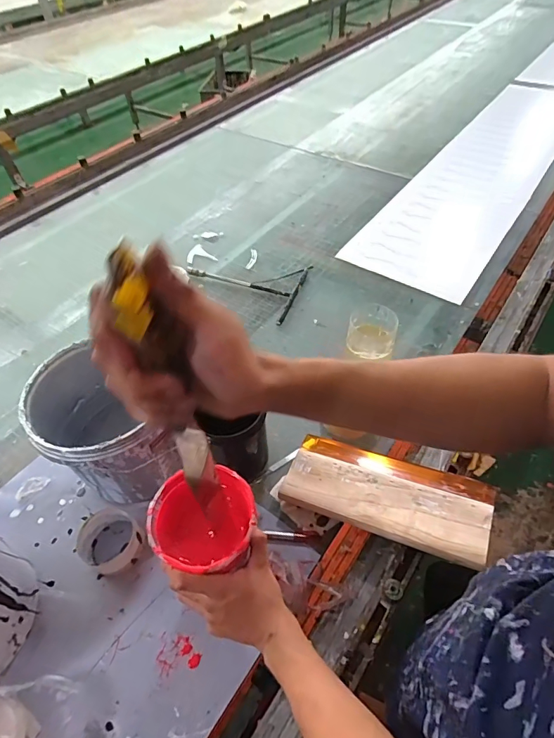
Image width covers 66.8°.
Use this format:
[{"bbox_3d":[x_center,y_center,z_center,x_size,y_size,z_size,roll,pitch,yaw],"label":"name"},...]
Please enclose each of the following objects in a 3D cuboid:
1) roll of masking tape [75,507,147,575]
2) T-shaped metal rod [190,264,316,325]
[{"bbox_3d":[-0.244,0.252,0.618,0.098,0.032,0.081,29,55,24],"label":"roll of masking tape"},{"bbox_3d":[-0.086,-0.212,1.012,0.290,0.014,0.210,15,50,14],"label":"T-shaped metal rod"}]

